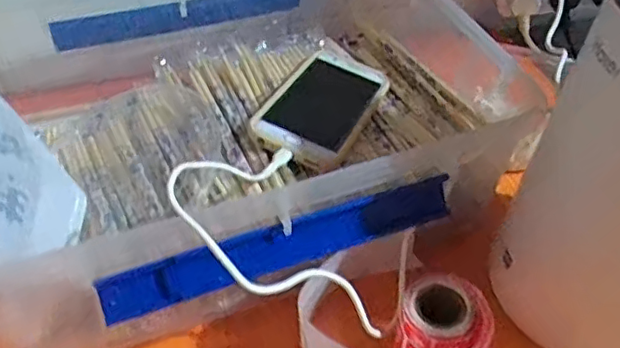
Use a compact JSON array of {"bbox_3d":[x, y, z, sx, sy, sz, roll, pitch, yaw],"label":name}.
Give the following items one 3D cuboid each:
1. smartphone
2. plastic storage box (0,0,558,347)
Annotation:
[{"bbox_3d":[0.012,-0.059,0.494,0.076,0.011,0.145,27,41,9],"label":"smartphone"},{"bbox_3d":[-0.052,-0.050,0.508,0.406,0.124,0.336,-12,47,-12],"label":"plastic storage box"}]

